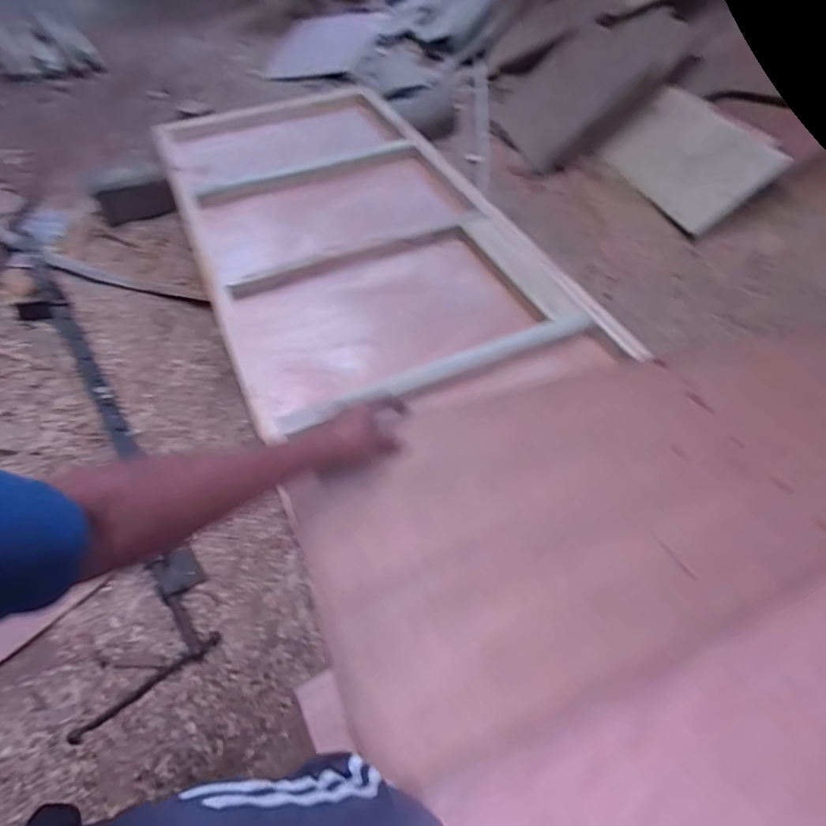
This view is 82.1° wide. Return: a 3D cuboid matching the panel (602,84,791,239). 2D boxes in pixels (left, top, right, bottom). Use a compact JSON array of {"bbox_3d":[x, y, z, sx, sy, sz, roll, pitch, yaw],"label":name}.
[{"bbox_3d":[0.798,-0.738,1.376,0.277,0.033,0.419,-41,66,19],"label":"panel"}]

